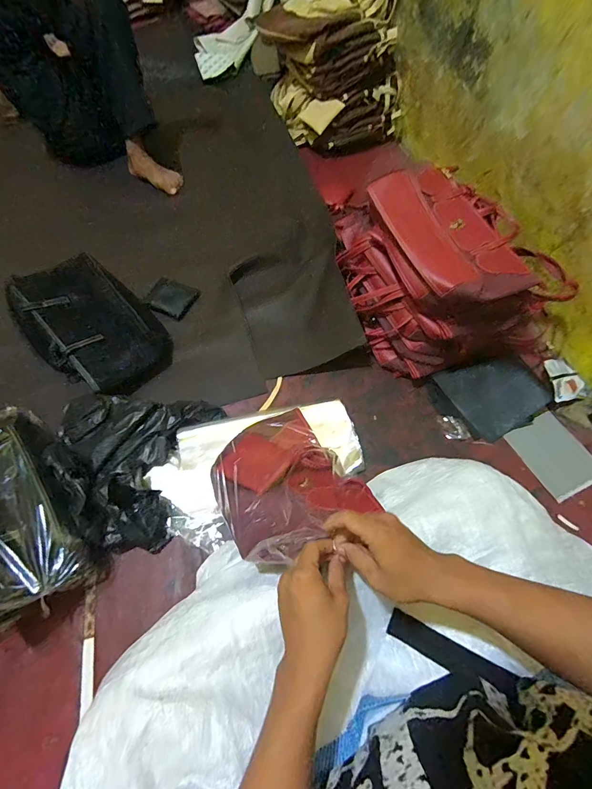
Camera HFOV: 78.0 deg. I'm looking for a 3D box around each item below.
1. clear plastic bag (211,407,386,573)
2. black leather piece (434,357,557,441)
[{"bbox_3d":[-0.023,0.135,0.603,0.209,0.055,0.356,-22,21,-15],"label":"clear plastic bag"},{"bbox_3d":[0.421,-0.009,0.770,0.172,0.022,0.178,-33,78,-2],"label":"black leather piece"}]

